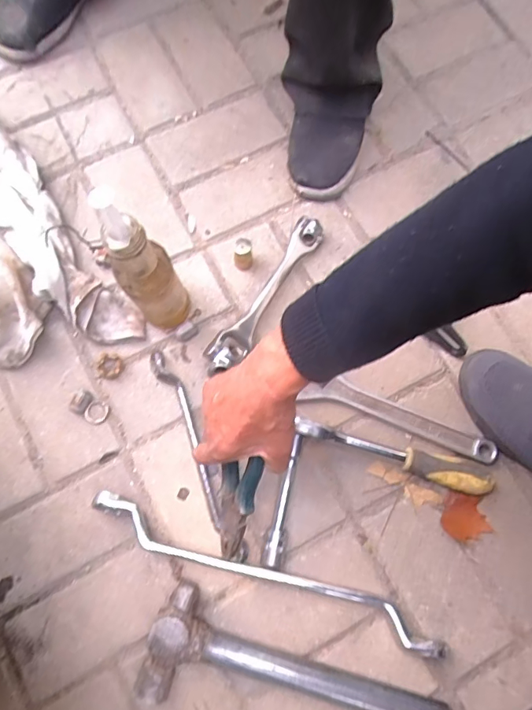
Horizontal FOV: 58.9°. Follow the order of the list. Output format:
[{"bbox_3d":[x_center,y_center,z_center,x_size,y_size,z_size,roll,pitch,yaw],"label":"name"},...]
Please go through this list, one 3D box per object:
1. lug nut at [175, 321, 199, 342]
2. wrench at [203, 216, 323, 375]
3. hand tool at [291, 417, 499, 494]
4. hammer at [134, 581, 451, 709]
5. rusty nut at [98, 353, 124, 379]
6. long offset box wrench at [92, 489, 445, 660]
[{"bbox_3d":[-0.101,-0.030,0.599,0.029,0.018,0.020,-34,78,-9],"label":"lug nut"},{"bbox_3d":[0.002,-0.075,0.596,0.041,0.045,0.240,31,77,8],"label":"wrench"},{"bbox_3d":[0.151,0.115,0.550,0.231,0.037,0.035,16,75,4],"label":"hand tool"},{"bbox_3d":[0.030,0.342,0.489,0.313,0.043,0.108,18,75,4],"label":"hammer"},{"bbox_3d":[-0.194,0.014,0.588,0.028,0.013,0.031,23,76,6],"label":"rusty nut"},{"bbox_3d":[-0.004,0.237,0.517,0.394,0.038,0.037,20,76,5],"label":"long offset box wrench"}]

